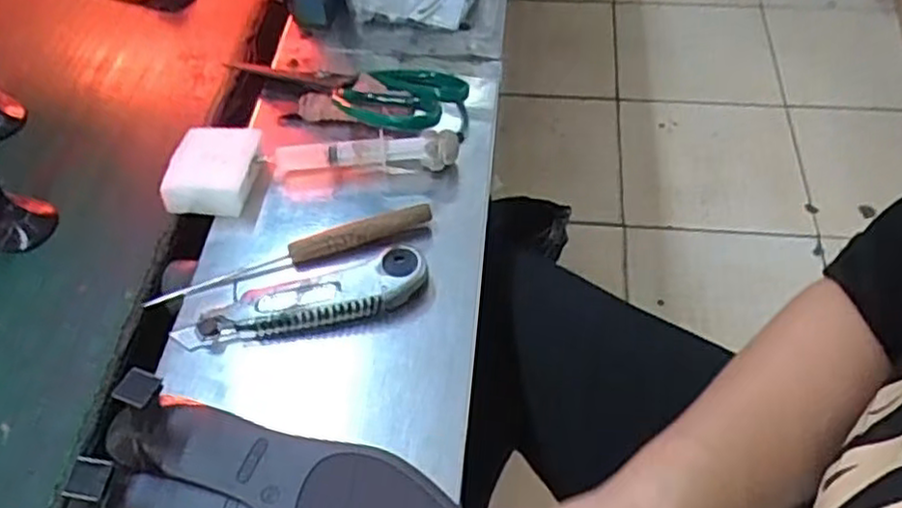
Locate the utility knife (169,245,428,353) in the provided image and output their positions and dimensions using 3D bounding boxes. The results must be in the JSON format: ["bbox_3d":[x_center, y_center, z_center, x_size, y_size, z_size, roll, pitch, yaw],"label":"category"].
[{"bbox_3d":[-0.094,0.035,0.463,0.159,0.030,0.038,-18,55,-8],"label":"utility knife"}]

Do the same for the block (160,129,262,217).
[{"bbox_3d":[-0.174,-0.062,0.526,0.057,0.028,0.062,2,54,6],"label":"block"}]

